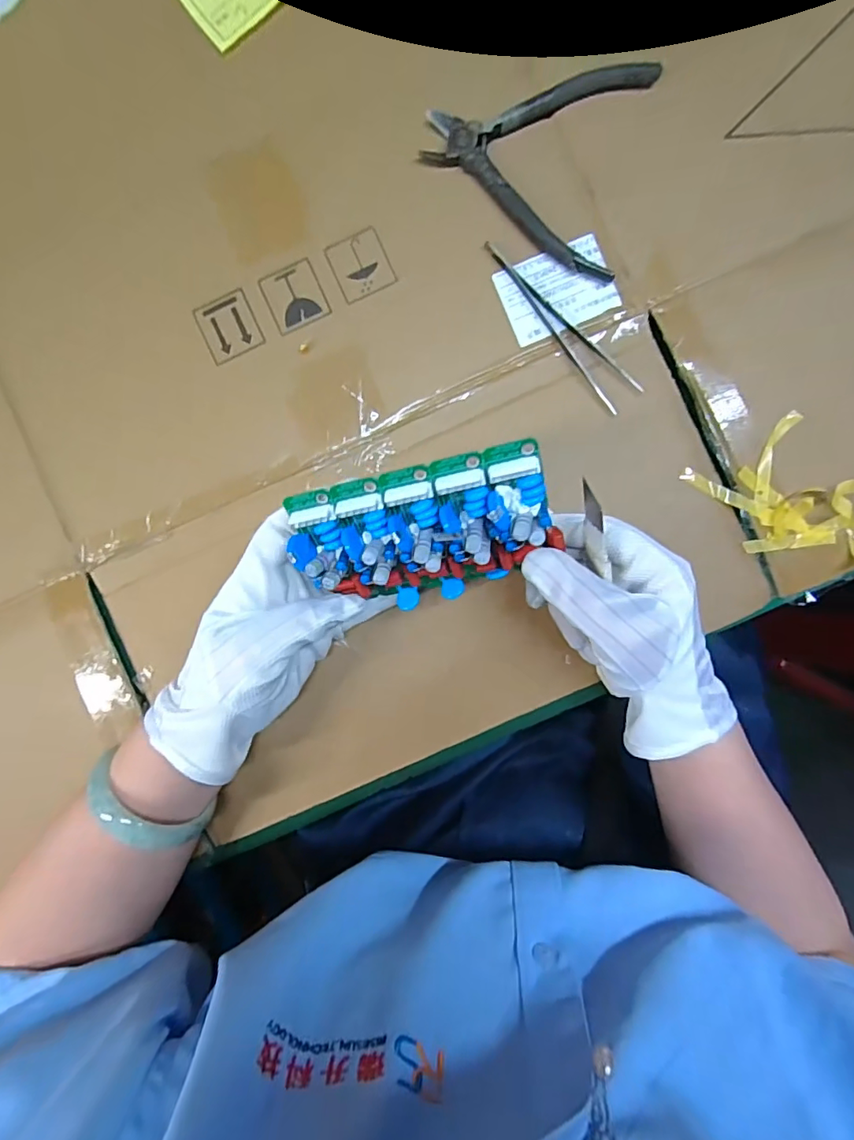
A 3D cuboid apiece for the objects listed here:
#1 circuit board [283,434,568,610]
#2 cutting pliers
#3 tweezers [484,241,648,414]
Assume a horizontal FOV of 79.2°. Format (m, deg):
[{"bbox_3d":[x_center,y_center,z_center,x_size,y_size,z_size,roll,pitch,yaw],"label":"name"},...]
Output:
[{"bbox_3d":[-0.002,-0.014,0.263,0.128,0.024,0.075,-11,119,13],"label":"circuit board"},{"bbox_3d":[0.064,-0.260,0.325,0.133,0.013,0.126,12,90,3],"label":"cutting pliers"},{"bbox_3d":[0.084,-0.157,0.326,0.022,0.006,0.133,-39,88,1],"label":"tweezers"}]

